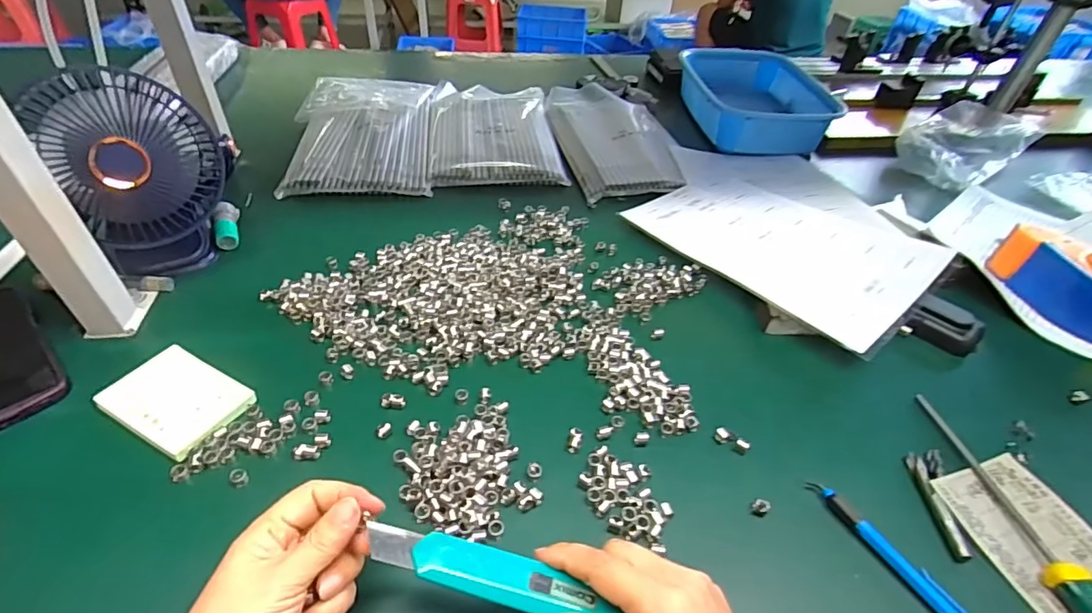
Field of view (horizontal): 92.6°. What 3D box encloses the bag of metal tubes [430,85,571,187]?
[{"bbox_3d":[-0.081,-0.273,0.800,0.182,0.025,0.314,-3,42,-7],"label":"bag of metal tubes"}]

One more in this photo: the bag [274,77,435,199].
[{"bbox_3d":[-0.266,-0.260,0.759,0.194,0.034,0.333,-4,42,-8],"label":"bag"}]

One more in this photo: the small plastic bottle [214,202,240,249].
[{"bbox_3d":[-0.348,-0.091,0.570,0.021,0.028,0.064,-14,45,-18],"label":"small plastic bottle"}]

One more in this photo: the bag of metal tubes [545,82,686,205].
[{"bbox_3d":[0.102,-0.268,0.808,0.174,0.029,0.346,-4,42,-8],"label":"bag of metal tubes"}]

